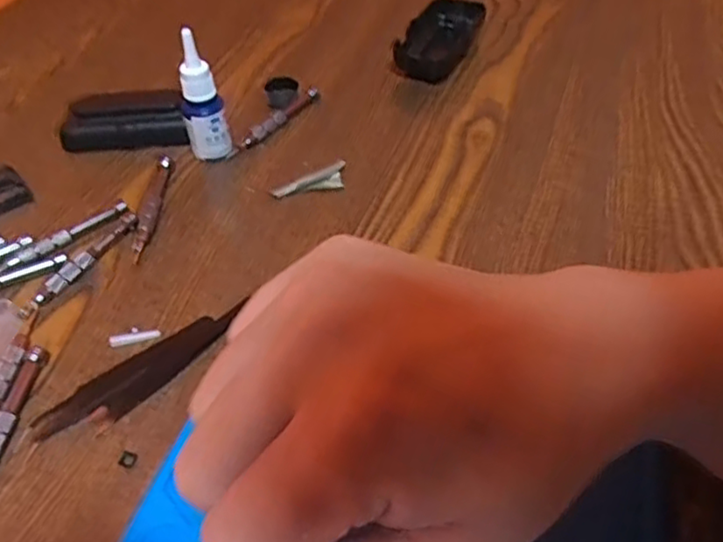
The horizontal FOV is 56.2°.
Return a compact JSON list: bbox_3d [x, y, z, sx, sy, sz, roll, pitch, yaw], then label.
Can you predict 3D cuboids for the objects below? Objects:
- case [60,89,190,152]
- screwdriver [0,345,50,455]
[{"bbox_3d":[-0.176,-0.112,0.510,0.096,0.030,0.041,-2,46,1],"label":"case"},{"bbox_3d":[-0.183,0.081,0.342,0.011,0.007,0.106,1,46,4],"label":"screwdriver"}]

